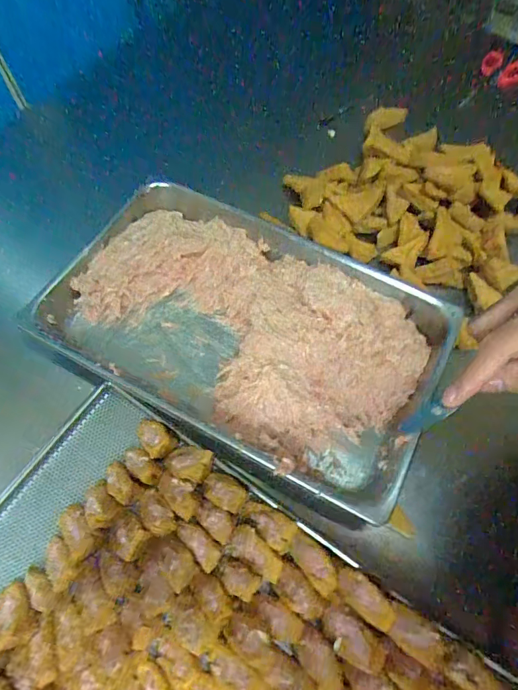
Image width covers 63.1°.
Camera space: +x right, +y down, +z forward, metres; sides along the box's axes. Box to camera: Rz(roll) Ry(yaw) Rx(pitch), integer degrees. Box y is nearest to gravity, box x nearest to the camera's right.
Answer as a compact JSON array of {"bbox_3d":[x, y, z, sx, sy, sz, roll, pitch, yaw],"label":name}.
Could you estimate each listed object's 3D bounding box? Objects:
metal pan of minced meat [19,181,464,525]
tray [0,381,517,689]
[{"bbox_3d":[-0.021,-0.028,0.589,0.533,0.075,0.337,27,68,10],"label":"metal pan of minced meat"},{"bbox_3d":[-0.082,0.350,0.448,0.608,0.086,0.392,33,69,12],"label":"tray"}]

